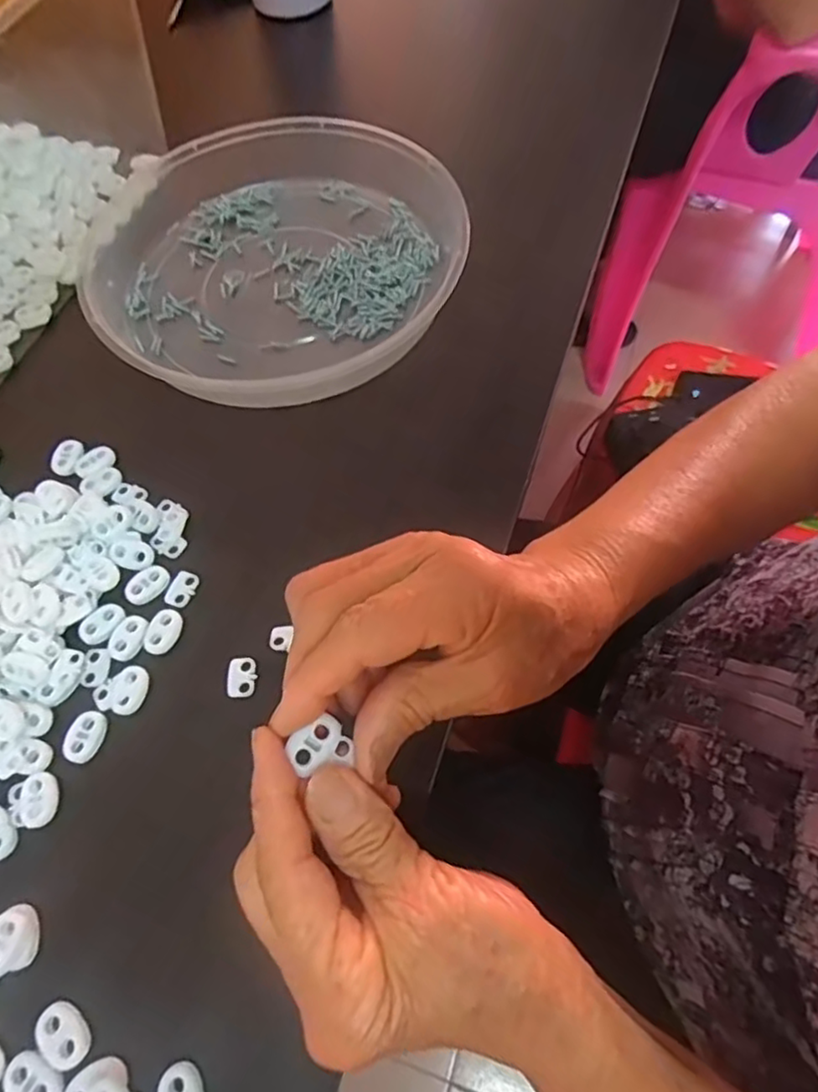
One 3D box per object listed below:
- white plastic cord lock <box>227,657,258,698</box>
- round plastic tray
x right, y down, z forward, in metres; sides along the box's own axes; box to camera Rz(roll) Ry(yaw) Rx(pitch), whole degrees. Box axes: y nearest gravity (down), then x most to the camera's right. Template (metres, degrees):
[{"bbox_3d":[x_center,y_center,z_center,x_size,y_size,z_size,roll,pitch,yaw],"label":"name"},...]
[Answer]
[{"bbox_3d":[-0.079,0.061,0.302,0.013,0.004,0.020,-5,62,0],"label":"white plastic cord lock"},{"bbox_3d":[-0.086,-0.188,0.408,0.224,0.036,0.235,-1,62,2],"label":"round plastic tray"}]

